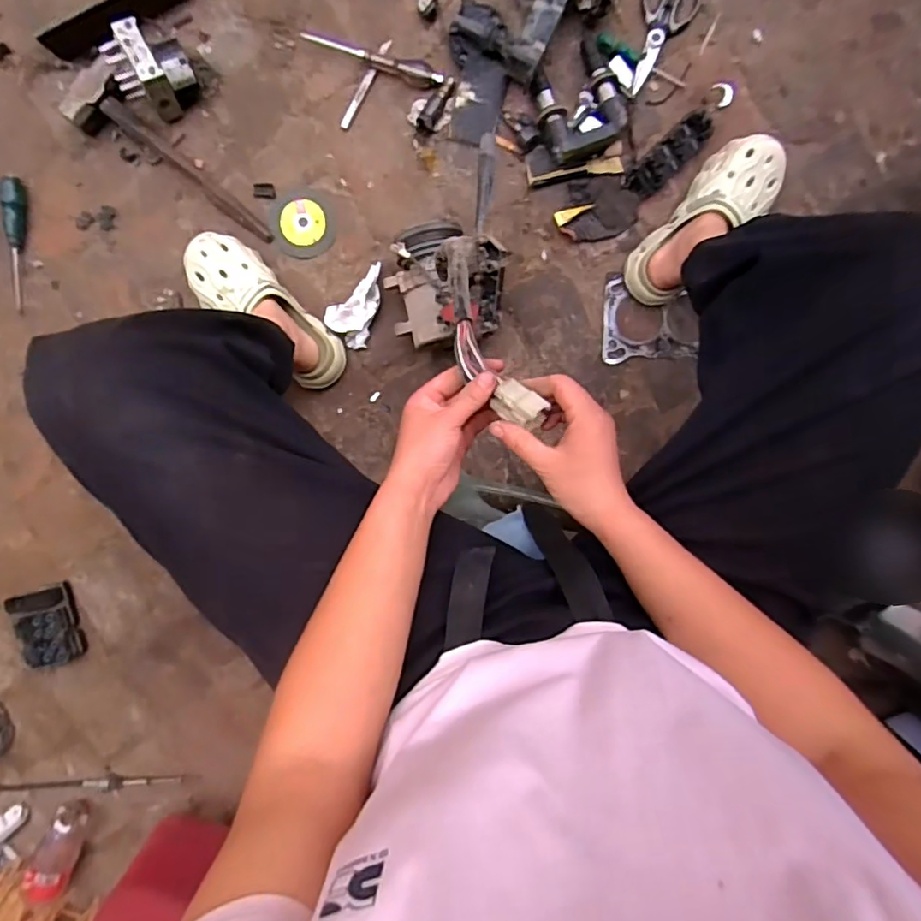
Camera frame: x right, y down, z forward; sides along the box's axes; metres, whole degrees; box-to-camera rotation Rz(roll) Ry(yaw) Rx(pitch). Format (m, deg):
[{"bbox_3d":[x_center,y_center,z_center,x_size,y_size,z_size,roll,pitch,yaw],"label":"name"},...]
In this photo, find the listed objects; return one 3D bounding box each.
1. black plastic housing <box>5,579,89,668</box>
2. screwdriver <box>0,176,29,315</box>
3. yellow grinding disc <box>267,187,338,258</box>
[{"bbox_3d":[-0.652,0.267,0.904,0.084,0.049,0.129,-15,97,2],"label":"black plastic housing"},{"bbox_3d":[-0.666,-0.323,0.855,0.029,0.025,0.190,3,96,0],"label":"screwdriver"},{"bbox_3d":[-0.239,-0.358,0.865,0.096,0.008,0.100,0,95,0],"label":"yellow grinding disc"}]

